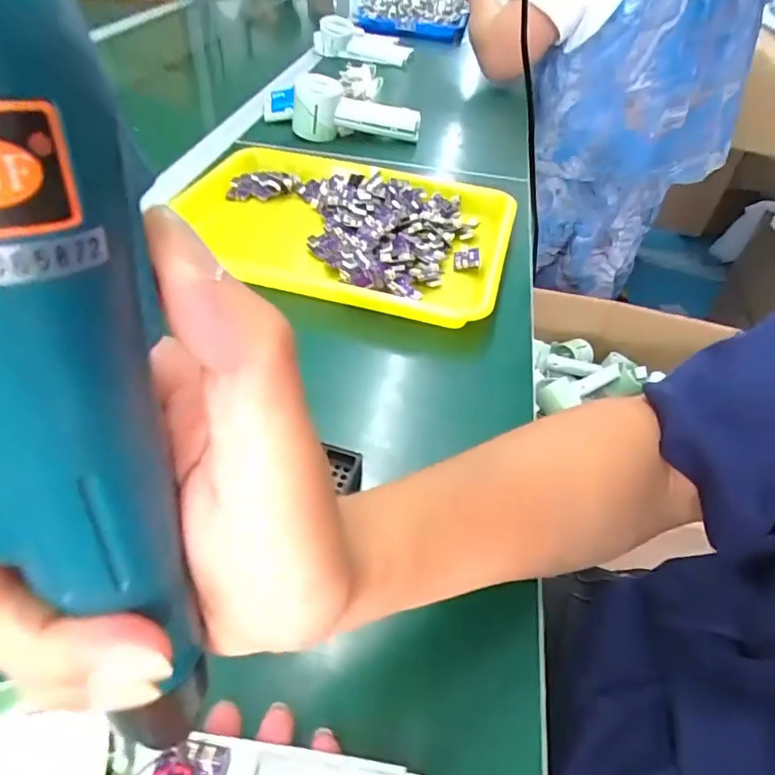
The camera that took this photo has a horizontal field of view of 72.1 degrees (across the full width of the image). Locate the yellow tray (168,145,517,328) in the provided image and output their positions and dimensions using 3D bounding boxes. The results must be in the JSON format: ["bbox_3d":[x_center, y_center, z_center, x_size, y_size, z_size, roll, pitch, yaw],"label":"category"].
[{"bbox_3d":[-0.056,-0.167,0.550,0.349,0.051,0.235,18,46,13],"label":"yellow tray"}]

